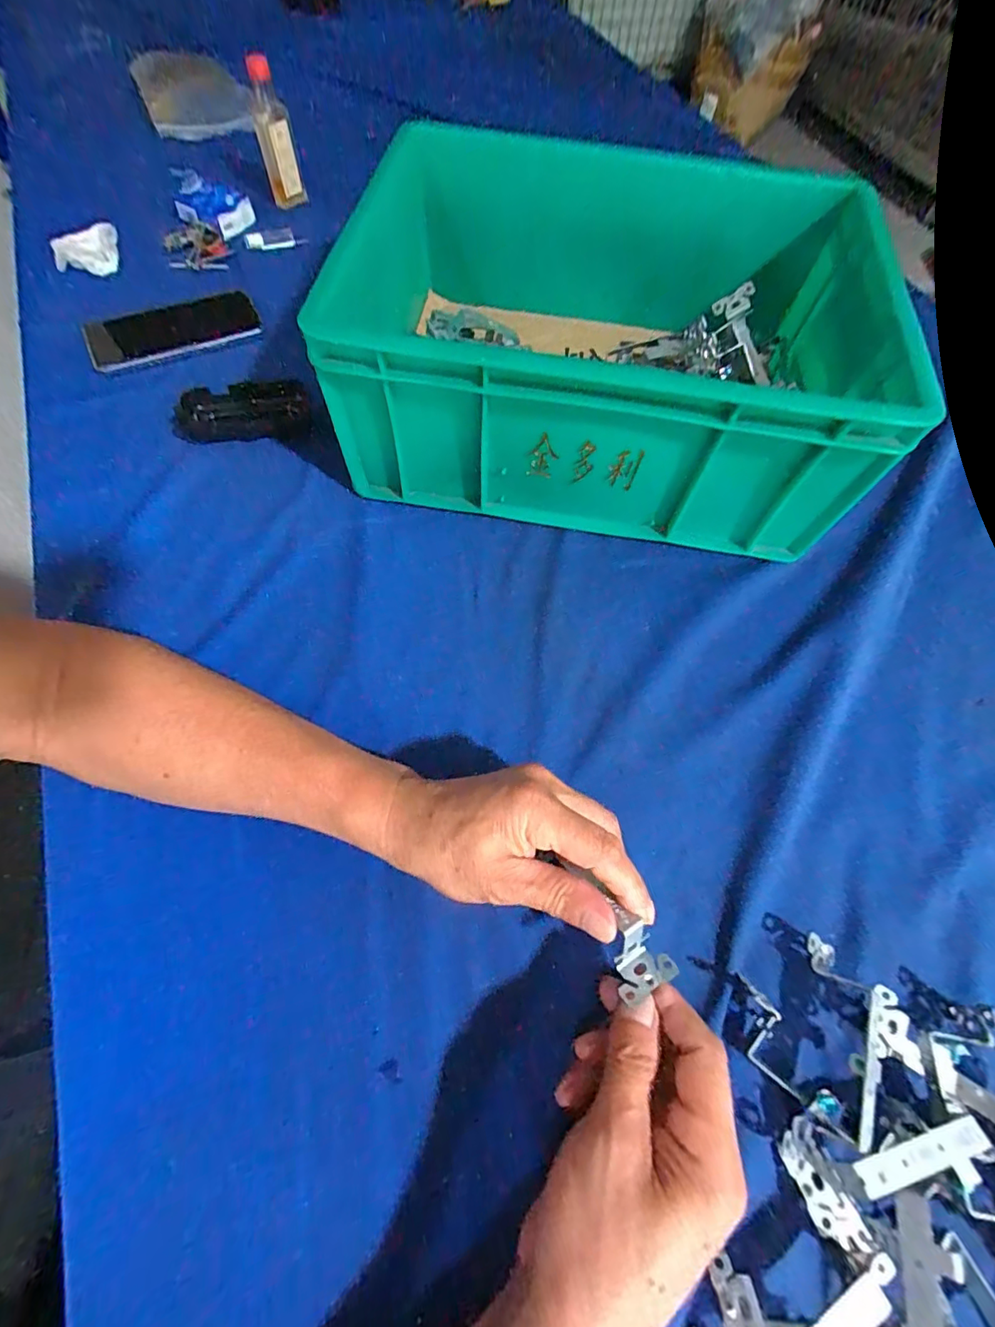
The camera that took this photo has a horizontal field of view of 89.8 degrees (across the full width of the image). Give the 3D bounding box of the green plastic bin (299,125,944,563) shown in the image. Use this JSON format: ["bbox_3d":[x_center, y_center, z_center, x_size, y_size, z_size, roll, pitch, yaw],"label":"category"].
[{"bbox_3d":[0.089,-0.289,0.442,0.417,0.148,0.332,7,64,1],"label":"green plastic bin"}]

